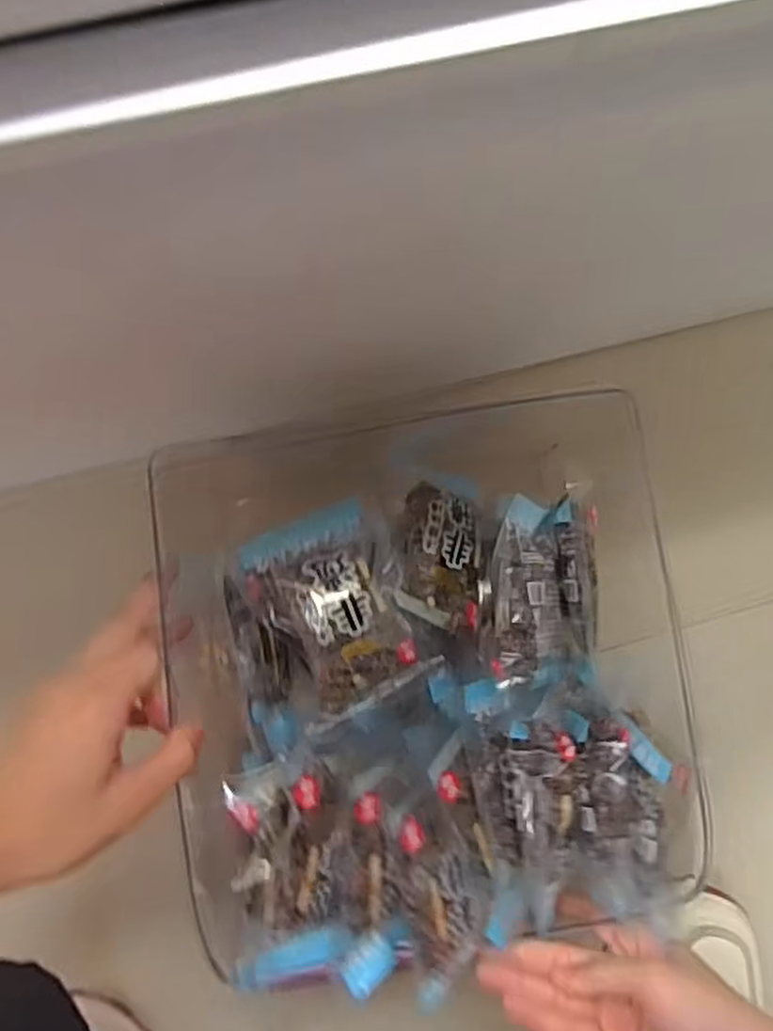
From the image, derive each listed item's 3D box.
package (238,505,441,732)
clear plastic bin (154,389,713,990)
[{"bbox_3d":[-0.029,0.054,0.421,0.087,0.037,0.113,-29,84,-12],"label":"package"},{"bbox_3d":[0.017,0.085,0.422,0.244,0.095,0.289,-6,85,0],"label":"clear plastic bin"}]

